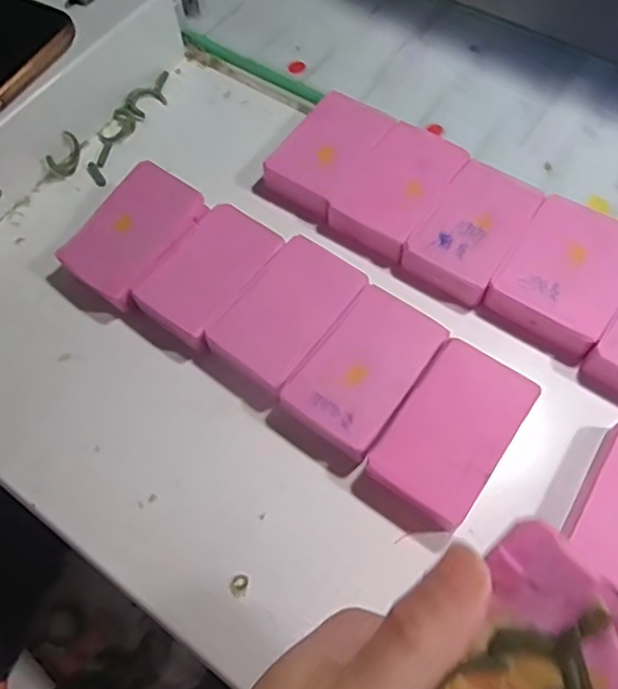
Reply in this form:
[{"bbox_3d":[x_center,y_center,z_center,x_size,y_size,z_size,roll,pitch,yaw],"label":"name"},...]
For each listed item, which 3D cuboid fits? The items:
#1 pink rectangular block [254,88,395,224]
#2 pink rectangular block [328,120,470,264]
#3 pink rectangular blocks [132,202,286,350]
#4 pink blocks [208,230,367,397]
[{"bbox_3d":[0.009,-0.103,0.328,0.047,0.016,0.072,31,69,17],"label":"pink rectangular block"},{"bbox_3d":[0.046,-0.081,0.315,0.044,0.012,0.075,30,69,17],"label":"pink rectangular block"},{"bbox_3d":[-0.047,-0.033,0.298,0.041,0.019,0.070,33,70,18],"label":"pink rectangular blocks"},{"bbox_3d":[-0.009,-0.013,0.287,0.045,0.018,0.072,33,70,18],"label":"pink blocks"}]

